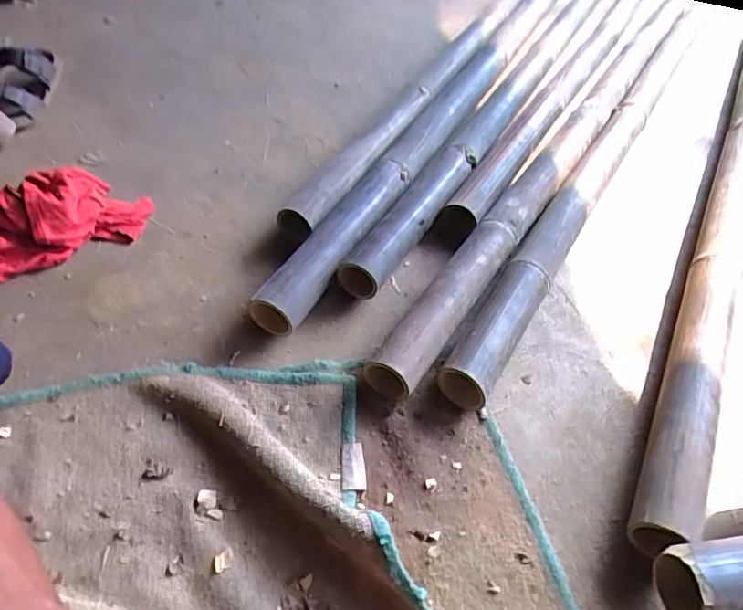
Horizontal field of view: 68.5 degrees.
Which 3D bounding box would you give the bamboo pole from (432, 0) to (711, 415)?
[{"bbox_3d":[0.446,-0.298,1.002,0.058,0.073,1.320,28,51,17],"label":"bamboo pole"}]

